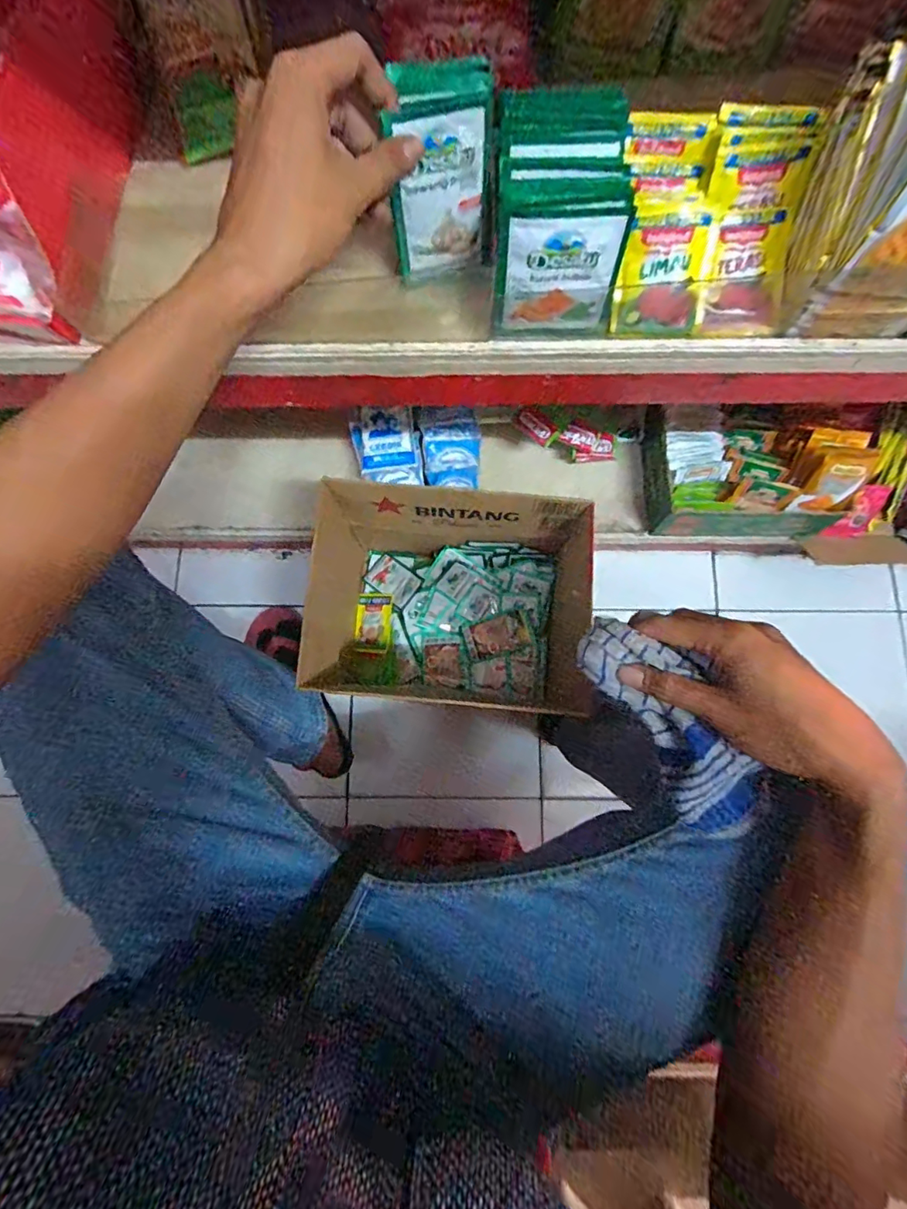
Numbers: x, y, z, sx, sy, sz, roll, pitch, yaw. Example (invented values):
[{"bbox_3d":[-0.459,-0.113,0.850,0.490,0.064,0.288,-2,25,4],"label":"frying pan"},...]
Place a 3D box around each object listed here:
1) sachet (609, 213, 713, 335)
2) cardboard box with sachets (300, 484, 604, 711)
[{"bbox_3d":[0.147,-0.232,0.360,0.060,0.008,0.072,1,118,1],"label":"sachet"},{"bbox_3d":[0.006,0.007,0.714,0.347,0.257,0.240,6,79,1],"label":"cardboard box with sachets"}]

